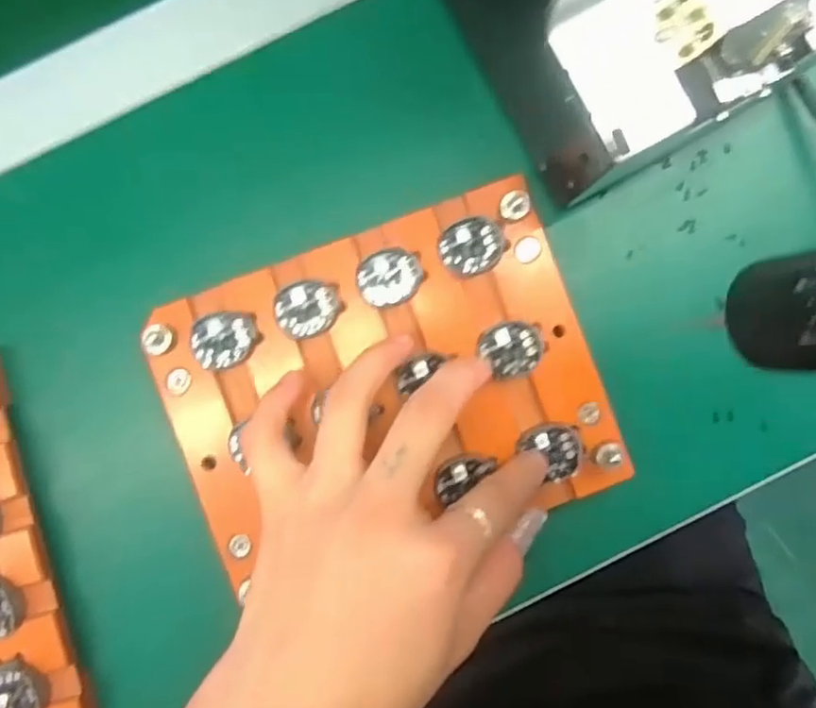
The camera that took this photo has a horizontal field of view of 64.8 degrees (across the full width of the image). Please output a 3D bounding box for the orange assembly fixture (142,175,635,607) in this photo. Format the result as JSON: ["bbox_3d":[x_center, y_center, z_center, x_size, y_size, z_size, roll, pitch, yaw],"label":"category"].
[{"bbox_3d":[-0.010,0.017,0.292,0.187,0.013,0.143,-20,87,-1],"label":"orange assembly fixture"}]

